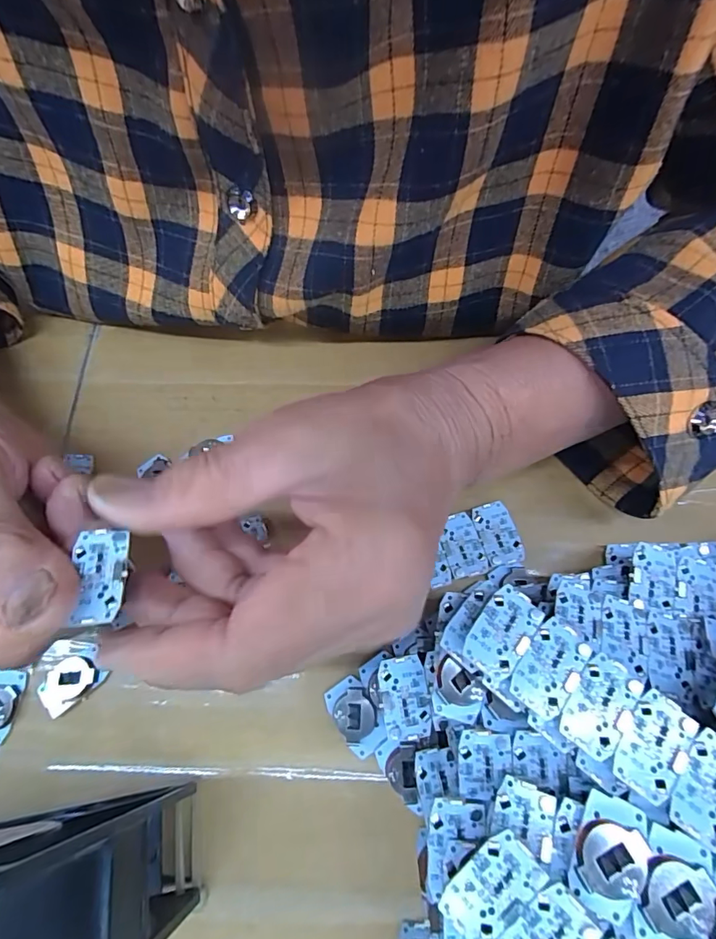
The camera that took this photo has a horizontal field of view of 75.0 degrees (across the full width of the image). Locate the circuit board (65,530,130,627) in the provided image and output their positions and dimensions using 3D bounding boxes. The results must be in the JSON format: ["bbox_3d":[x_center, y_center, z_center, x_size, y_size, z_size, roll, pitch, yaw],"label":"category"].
[{"bbox_3d":[-0.082,0.033,0.147,0.017,0.004,0.029,-7,70,0],"label":"circuit board"}]

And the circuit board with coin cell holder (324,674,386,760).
[{"bbox_3d":[-0.001,0.105,0.199,0.019,0.006,0.029,-36,72,-11],"label":"circuit board with coin cell holder"}]

